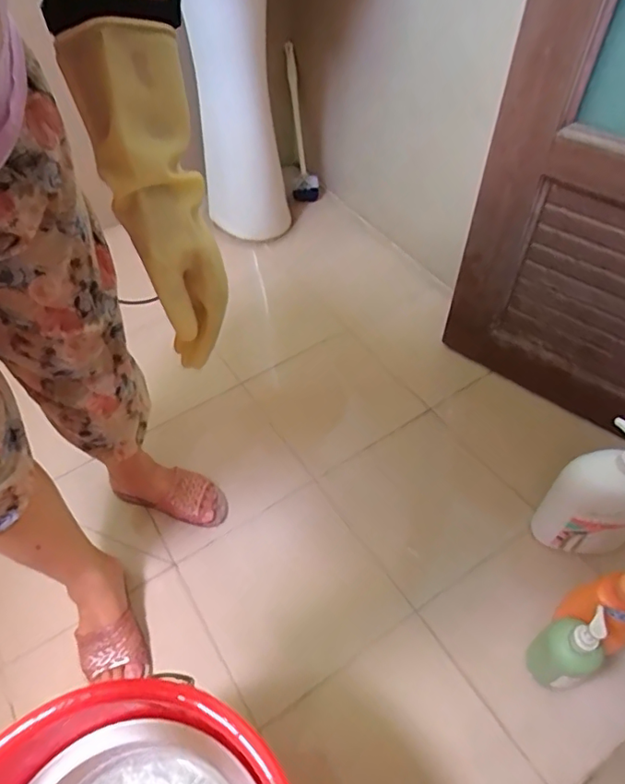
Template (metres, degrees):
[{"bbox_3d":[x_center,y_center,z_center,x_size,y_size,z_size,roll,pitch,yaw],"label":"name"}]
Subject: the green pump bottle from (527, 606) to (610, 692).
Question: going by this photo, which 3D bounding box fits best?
[{"bbox_3d":[0.348,0.363,0.720,0.066,0.198,0.073,-5,51,-3],"label":"green pump bottle"}]

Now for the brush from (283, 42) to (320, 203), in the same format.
[{"bbox_3d":[-0.043,-0.757,1.477,0.079,0.407,0.080,-13,28,-9],"label":"brush"}]

